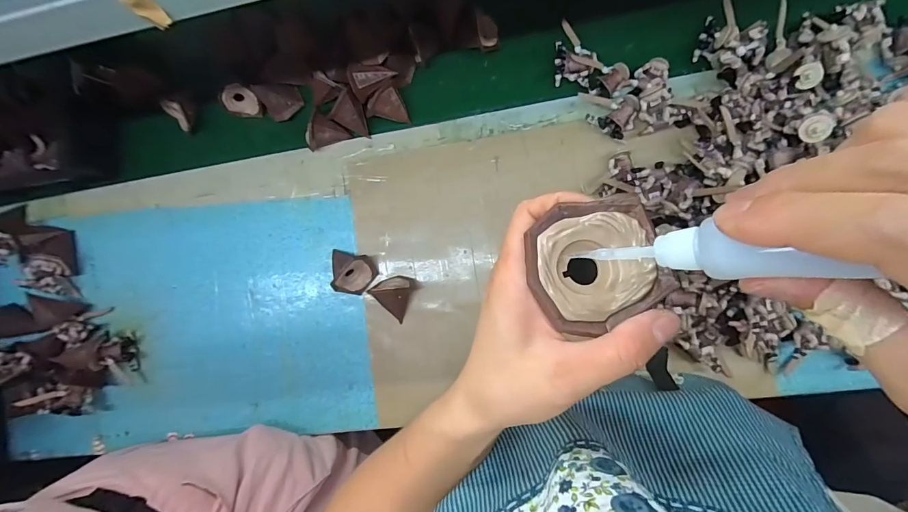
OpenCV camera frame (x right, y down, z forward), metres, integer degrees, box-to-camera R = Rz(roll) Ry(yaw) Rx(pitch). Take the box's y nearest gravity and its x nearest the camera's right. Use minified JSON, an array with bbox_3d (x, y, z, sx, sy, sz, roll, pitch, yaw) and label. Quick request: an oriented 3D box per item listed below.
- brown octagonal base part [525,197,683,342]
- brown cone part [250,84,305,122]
[{"bbox_3d":[0.067,0.004,0.190,0.057,0.017,0.059,-19,86,7],"label":"brown octagonal base part"},{"bbox_3d":[-0.268,-0.239,0.613,0.056,0.045,0.044,-18,86,7],"label":"brown cone part"}]

